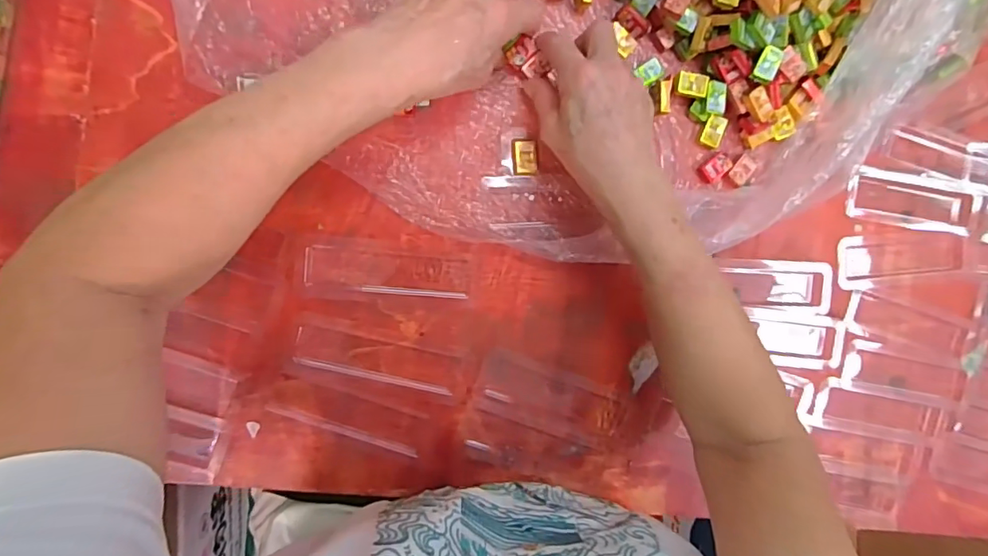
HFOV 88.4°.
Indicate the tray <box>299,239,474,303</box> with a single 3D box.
[{"bbox_3d":[-0.081,-0.004,0.391,0.128,0.007,0.040,5,93,-9],"label":"tray"}]

